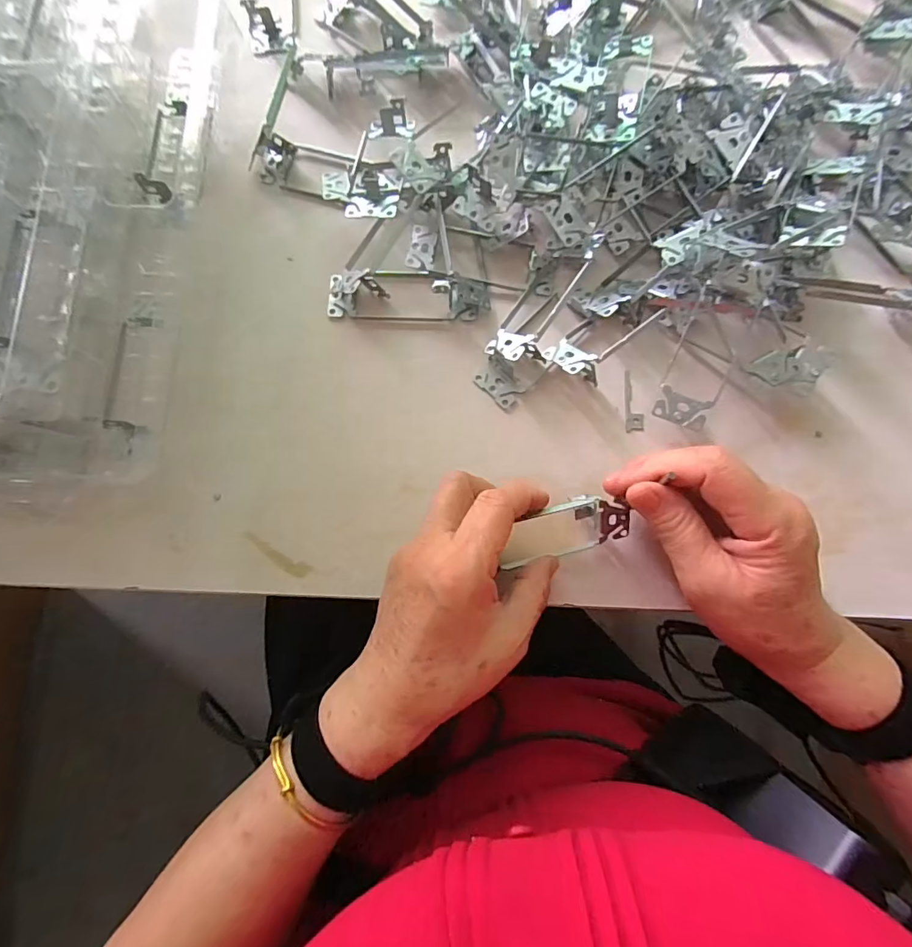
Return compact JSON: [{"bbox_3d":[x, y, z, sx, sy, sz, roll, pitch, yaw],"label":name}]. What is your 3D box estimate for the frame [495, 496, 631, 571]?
[{"bbox_3d":[0.069,0.032,0.301,0.082,0.023,0.039,-8,121,-3],"label":"frame"}]

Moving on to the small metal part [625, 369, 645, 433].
[{"bbox_3d":[0.121,-0.050,0.330,0.012,0.004,0.043,0,82,3],"label":"small metal part"}]

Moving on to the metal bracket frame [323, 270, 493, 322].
[{"bbox_3d":[-0.034,-0.127,0.332,0.111,0.021,0.034,1,83,3],"label":"metal bracket frame"}]

